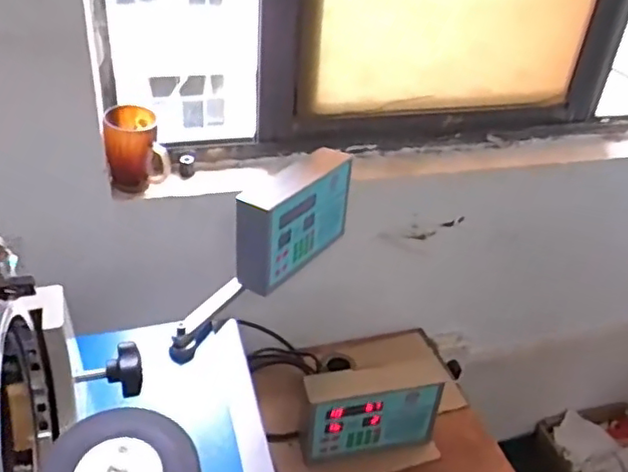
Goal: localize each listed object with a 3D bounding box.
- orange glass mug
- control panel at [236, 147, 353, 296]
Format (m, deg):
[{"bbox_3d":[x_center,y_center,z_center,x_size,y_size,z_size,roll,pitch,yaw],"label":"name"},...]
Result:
[{"bbox_3d":[-0.273,-0.134,0.967,0.089,0.114,0.077,-3,36,-11],"label":"orange glass mug"},{"bbox_3d":[-0.032,-0.029,0.962,0.074,0.147,0.226,24,39,24],"label":"control panel"}]

